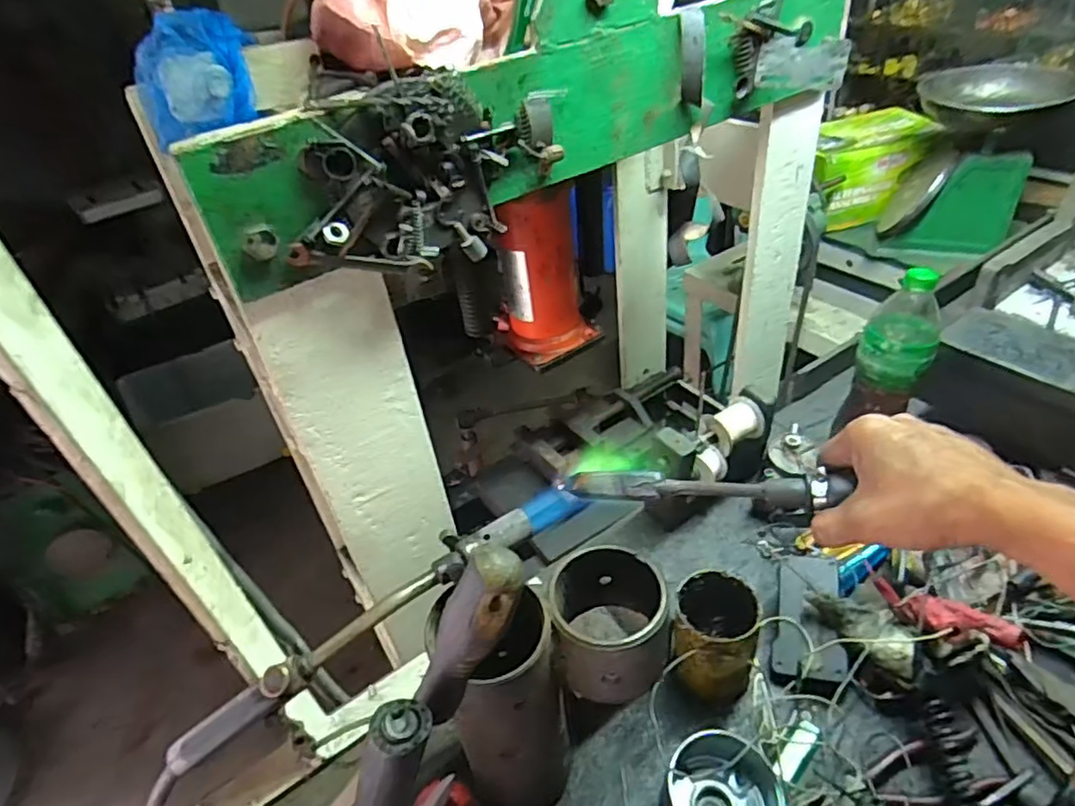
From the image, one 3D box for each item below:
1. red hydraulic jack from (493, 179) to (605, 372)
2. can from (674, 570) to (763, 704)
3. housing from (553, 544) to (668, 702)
[{"bbox_3d":[0.002,-0.186,0.874,0.117,0.233,0.117,-27,43,-22],"label":"red hydraulic jack"},{"bbox_3d":[0.169,0.222,0.608,0.070,0.101,0.090,1,40,11],"label":"can"},{"bbox_3d":[0.054,0.164,0.483,0.083,0.075,0.101,-10,39,-3],"label":"housing"}]

